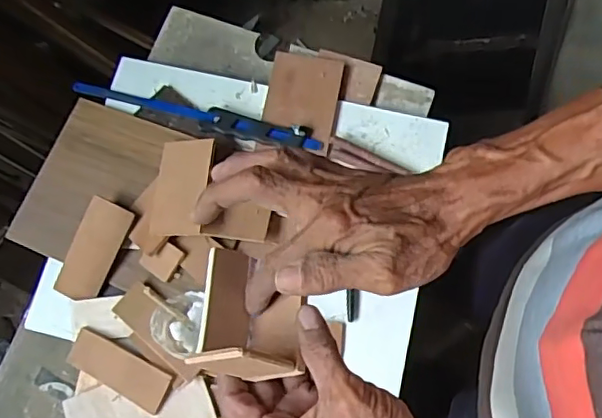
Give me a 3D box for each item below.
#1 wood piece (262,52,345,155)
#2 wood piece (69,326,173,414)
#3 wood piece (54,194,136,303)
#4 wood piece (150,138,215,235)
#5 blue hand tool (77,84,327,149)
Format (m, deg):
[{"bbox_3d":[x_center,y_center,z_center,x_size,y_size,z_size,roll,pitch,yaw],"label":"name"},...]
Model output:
[{"bbox_3d":[0.001,-0.131,0.683,0.084,0.010,0.113,10,75,3],"label":"wood piece"},{"bbox_3d":[-0.187,0.164,0.594,0.110,0.011,0.041,26,77,7],"label":"wood piece"},{"bbox_3d":[-0.226,0.044,0.630,0.052,0.010,0.111,26,89,7],"label":"wood piece"},{"bbox_3d":[-0.127,-0.026,0.621,0.067,0.009,0.114,-6,62,23],"label":"wood piece"},{"bbox_3d":[-0.122,-0.108,0.665,0.298,0.018,0.034,15,76,4],"label":"blue hand tool"}]

